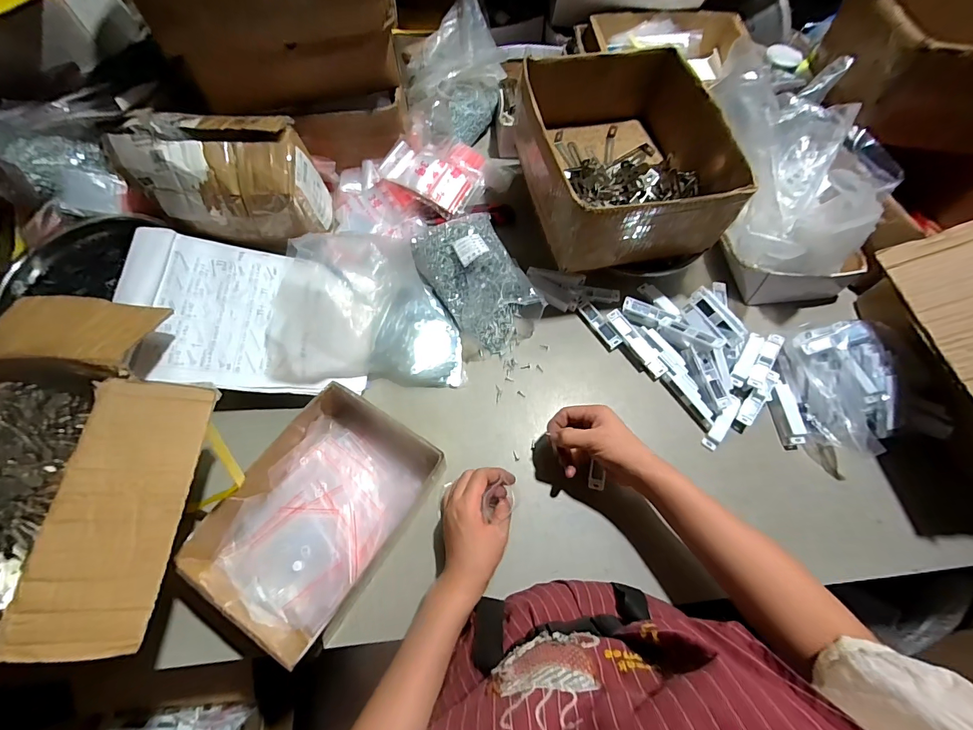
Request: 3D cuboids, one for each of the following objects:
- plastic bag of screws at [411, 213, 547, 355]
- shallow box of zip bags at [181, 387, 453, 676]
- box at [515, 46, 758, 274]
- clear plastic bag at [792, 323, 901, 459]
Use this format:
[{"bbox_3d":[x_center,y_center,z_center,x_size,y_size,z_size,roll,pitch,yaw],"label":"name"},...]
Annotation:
[{"bbox_3d":[-0.010,-0.138,0.634,0.141,0.084,0.218,-28,69,-14],"label":"plastic bag of screws"},{"bbox_3d":[-0.192,0.167,0.483,0.174,0.069,0.248,30,68,12],"label":"shallow box of zip bags"},{"bbox_3d":[0.202,-0.314,0.634,0.265,0.134,0.308,-10,66,-7],"label":"box"},{"bbox_3d":[0.496,0.031,0.576,0.097,0.080,0.180,-1,65,-3],"label":"clear plastic bag"}]

